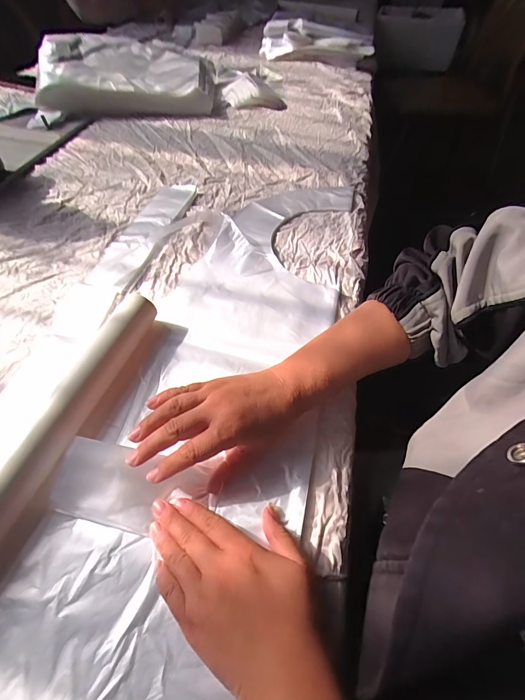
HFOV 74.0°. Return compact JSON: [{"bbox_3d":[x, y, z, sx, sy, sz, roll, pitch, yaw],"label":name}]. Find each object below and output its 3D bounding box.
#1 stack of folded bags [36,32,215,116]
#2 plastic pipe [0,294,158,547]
[{"bbox_3d":[-0.314,-0.652,0.822,0.381,0.102,0.254,-3,53,-3],"label":"stack of folded bags"},{"bbox_3d":[-0.190,0.087,0.295,0.032,0.041,0.351,15,54,10],"label":"plastic pipe"}]

